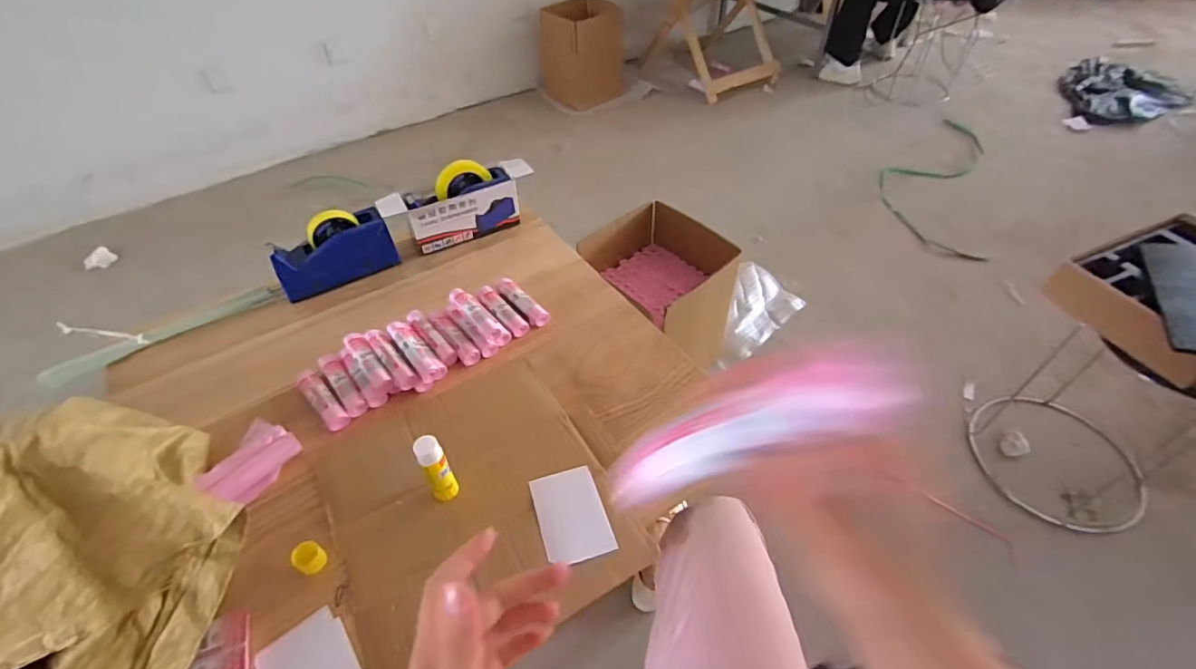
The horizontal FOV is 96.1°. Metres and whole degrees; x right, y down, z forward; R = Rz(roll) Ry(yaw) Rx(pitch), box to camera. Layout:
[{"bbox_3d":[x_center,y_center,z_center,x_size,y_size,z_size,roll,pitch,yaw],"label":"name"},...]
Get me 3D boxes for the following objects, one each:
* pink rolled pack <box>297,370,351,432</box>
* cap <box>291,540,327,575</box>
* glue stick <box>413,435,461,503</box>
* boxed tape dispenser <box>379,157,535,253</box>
[{"bbox_3d":[-0.409,0.095,0.798,0.031,0.019,0.129,-35,55,-26],"label":"pink rolled pack"},{"bbox_3d":[-0.342,0.265,0.637,0.028,0.032,0.030,-1,47,1],"label":"cap"},{"bbox_3d":[-0.196,0.168,0.658,0.031,0.115,0.029,-22,50,-17],"label":"glue stick"},{"bbox_3d":[-0.264,-0.253,1.043,0.289,0.120,0.071,-22,50,-17],"label":"boxed tape dispenser"}]

